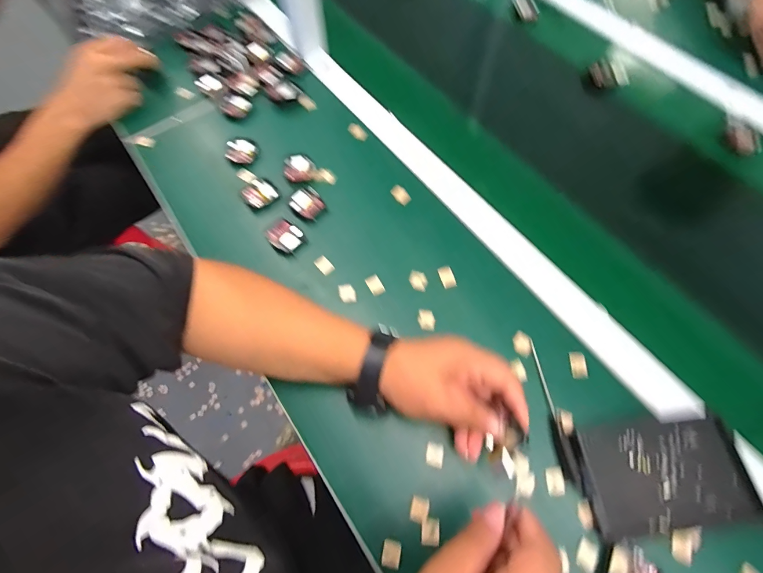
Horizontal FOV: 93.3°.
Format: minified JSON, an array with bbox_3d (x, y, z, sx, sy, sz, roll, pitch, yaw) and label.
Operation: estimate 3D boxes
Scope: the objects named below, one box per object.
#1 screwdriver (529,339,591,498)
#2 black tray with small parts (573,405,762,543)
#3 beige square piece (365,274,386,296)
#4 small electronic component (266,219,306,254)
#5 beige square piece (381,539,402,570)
[{"bbox_3d":[0.174,0.123,0.352,0.021,0.016,0.141,-5,65,-1],"label":"screwdriver"},{"bbox_3d":[0.250,0.167,0.321,0.133,0.021,0.089,-6,65,-1],"label":"black tray with small parts"},{"bbox_3d":[-0.007,-0.001,0.423,0.015,0.010,0.024,-34,69,-13],"label":"beige square piece"},{"bbox_3d":[-0.120,-0.063,0.445,0.042,0.009,0.038,37,71,17],"label":"small electronic component"},{"bbox_3d":[0.009,0.235,0.316,0.016,0.004,0.020,2,51,15],"label":"beige square piece"}]

